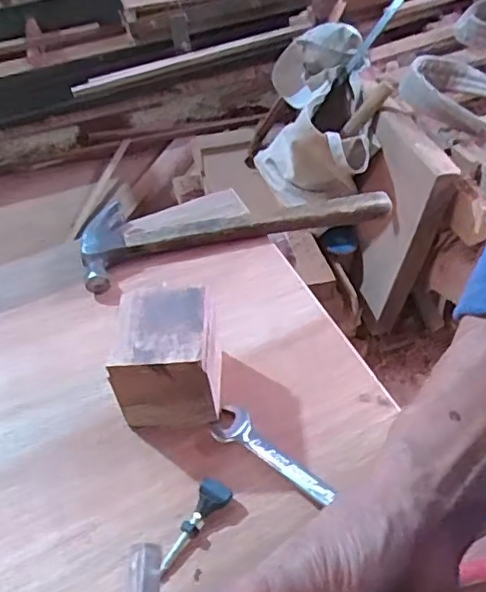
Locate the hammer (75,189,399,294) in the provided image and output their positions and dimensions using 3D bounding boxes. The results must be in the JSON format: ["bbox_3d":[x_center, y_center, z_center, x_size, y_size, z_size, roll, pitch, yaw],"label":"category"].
[{"bbox_3d":[-0.014,-0.089,0.622,0.321,0.030,0.103,-17,48,-9],"label":"hammer"}]

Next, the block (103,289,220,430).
[{"bbox_3d":[-0.056,0.050,0.457,0.078,0.086,0.081,-4,47,3],"label":"block"}]

